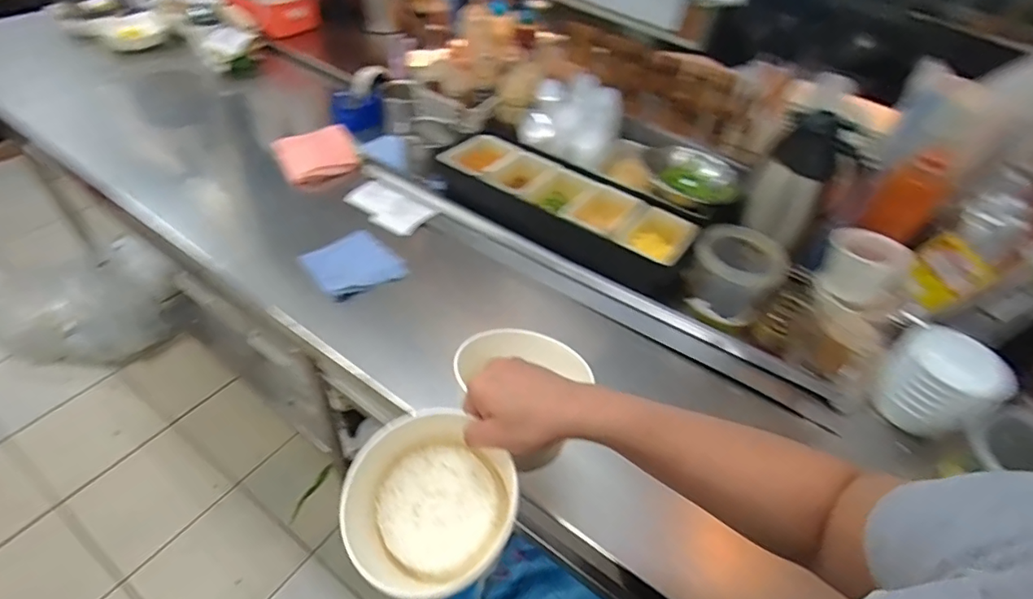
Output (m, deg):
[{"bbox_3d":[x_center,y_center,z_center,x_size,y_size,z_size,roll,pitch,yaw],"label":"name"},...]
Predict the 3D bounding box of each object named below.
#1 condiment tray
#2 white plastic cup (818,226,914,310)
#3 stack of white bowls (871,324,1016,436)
[{"bbox_3d":[0.073,-0.167,0.893,0.459,0.075,0.144,30,50,21],"label":"condiment tray"},{"bbox_3d":[0.505,-0.052,0.751,0.106,0.074,0.113,4,46,-4],"label":"white plastic cup"},{"bbox_3d":[0.538,0.107,0.659,0.098,0.105,0.112,-24,53,-27],"label":"stack of white bowls"}]

